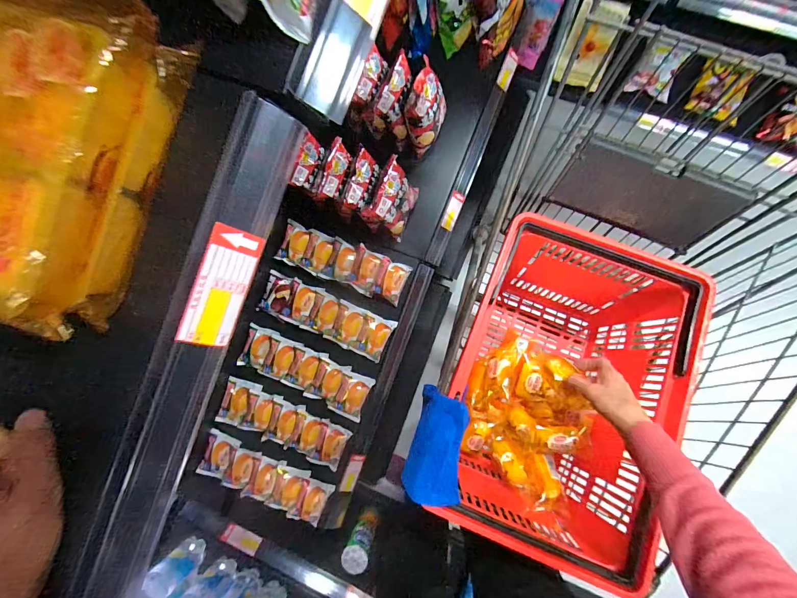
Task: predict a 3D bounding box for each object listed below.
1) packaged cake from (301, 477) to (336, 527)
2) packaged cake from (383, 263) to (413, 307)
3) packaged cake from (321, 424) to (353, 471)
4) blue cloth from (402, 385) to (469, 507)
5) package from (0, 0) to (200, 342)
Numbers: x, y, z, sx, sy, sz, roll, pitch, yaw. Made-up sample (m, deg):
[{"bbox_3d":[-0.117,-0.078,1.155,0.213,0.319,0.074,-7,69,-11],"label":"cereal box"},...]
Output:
[{"bbox_3d":[-0.193,0.472,0.809,0.057,0.038,0.101,22,90,7],"label":"packaged cake"},{"bbox_3d":[-0.009,-0.038,0.810,0.051,0.031,0.096,25,90,7],"label":"packaged cake"},{"bbox_3d":[-0.151,0.342,0.808,0.057,0.039,0.095,24,90,7],"label":"packaged cake"},{"bbox_3d":[0.056,0.208,0.500,0.076,0.018,0.150,10,73,6],"label":"blue cloth"},{"bbox_3d":[-0.237,-0.099,0.219,0.139,0.087,0.209,16,89,7],"label":"package"}]

